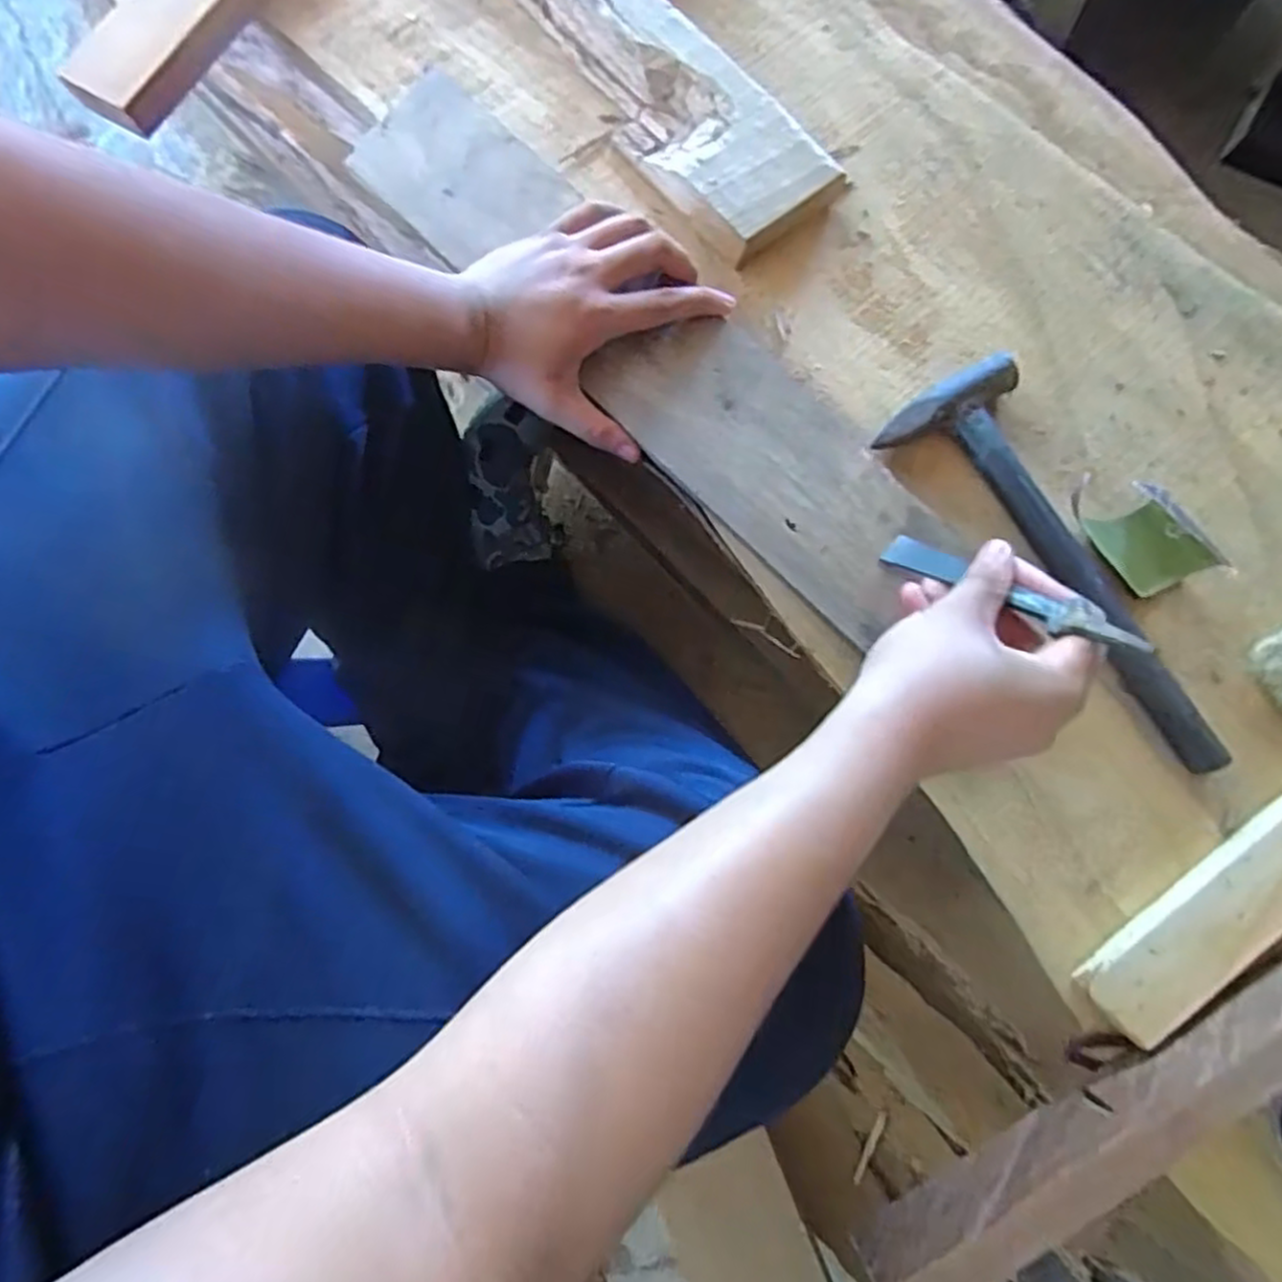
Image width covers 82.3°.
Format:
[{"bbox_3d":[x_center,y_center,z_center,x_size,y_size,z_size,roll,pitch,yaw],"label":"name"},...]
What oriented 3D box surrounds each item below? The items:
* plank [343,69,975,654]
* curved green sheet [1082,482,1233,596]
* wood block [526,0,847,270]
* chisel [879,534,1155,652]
[{"bbox_3d":[-0.003,-0.194,0.464,0.095,0.024,0.467,-44,82,-8],"label":"plank"},{"bbox_3d":[0.305,-0.061,0.437,0.035,0.033,0.061,-31,79,-2],"label":"curved green sheet"},{"bbox_3d":[-0.012,-0.416,0.515,0.091,0.031,0.357,-40,82,-8],"label":"wood block"},{"bbox_3d":[0.178,-0.026,0.366,0.021,0.149,0.008,-36,122,-7],"label":"chisel"}]

